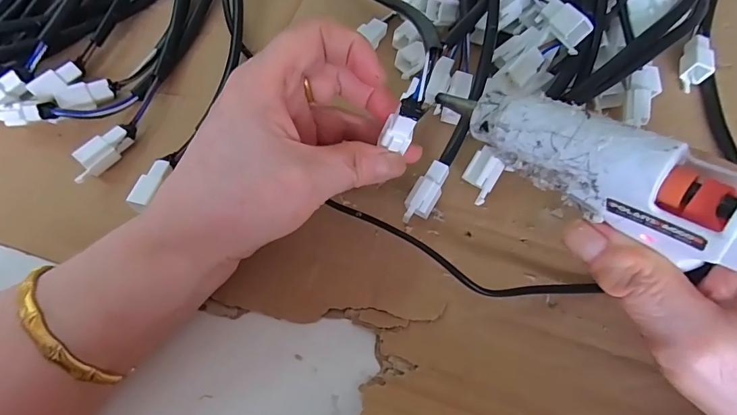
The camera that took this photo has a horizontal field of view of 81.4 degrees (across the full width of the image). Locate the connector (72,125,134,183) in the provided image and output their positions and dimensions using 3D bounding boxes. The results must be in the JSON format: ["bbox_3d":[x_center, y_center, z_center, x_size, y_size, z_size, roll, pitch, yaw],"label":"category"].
[{"bbox_3d":[-0.156,-0.031,0.248,0.013,0.011,0.037,30,70,12],"label":"connector"}]

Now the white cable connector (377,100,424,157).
[{"bbox_3d":[0.016,-0.039,0.200,0.012,0.024,0.009,13,31,-19],"label":"white cable connector"}]

